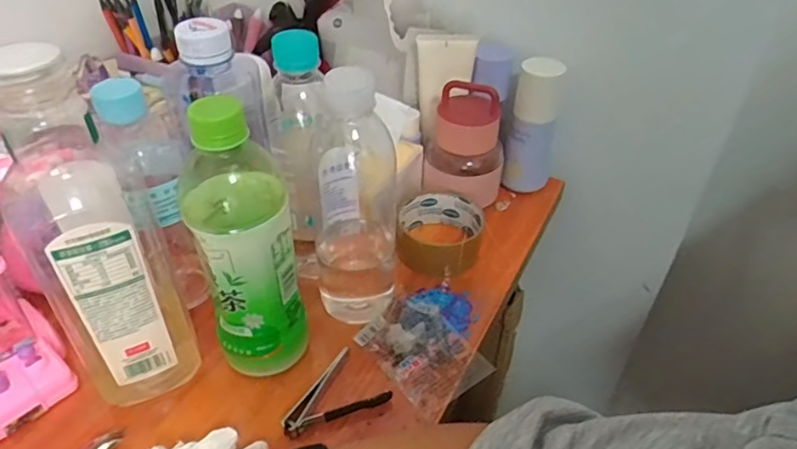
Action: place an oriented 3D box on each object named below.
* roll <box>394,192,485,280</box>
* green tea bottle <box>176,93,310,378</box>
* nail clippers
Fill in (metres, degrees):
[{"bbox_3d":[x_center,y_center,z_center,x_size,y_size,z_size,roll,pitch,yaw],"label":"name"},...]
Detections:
[{"bbox_3d":[0.042,0.010,0.522,0.080,0.038,0.088,1,39,-1],"label":"roll"},{"bbox_3d":[-0.105,0.011,0.378,0.066,0.201,0.067,-14,41,-18],"label":"green tea bottle"},{"bbox_3d":[-0.051,0.129,0.404,0.073,0.011,0.053,-27,46,-31],"label":"nail clippers"}]

